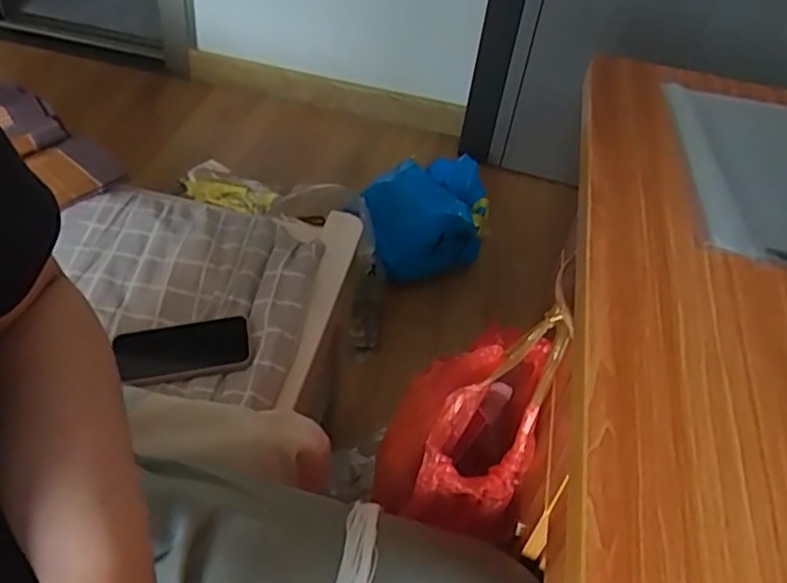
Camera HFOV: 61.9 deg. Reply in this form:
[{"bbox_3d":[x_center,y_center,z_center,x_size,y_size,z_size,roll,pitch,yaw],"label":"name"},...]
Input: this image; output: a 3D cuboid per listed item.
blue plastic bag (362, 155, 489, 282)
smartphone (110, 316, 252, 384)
[{"bbox_3d":[0.062,-0.150,1.409,0.242,0.199,0.211,3,44,-6],"label":"blue plastic bag"},{"bbox_3d":[-0.228,0.064,0.713,0.138,0.009,0.074,-7,40,-6],"label":"smartphone"}]

